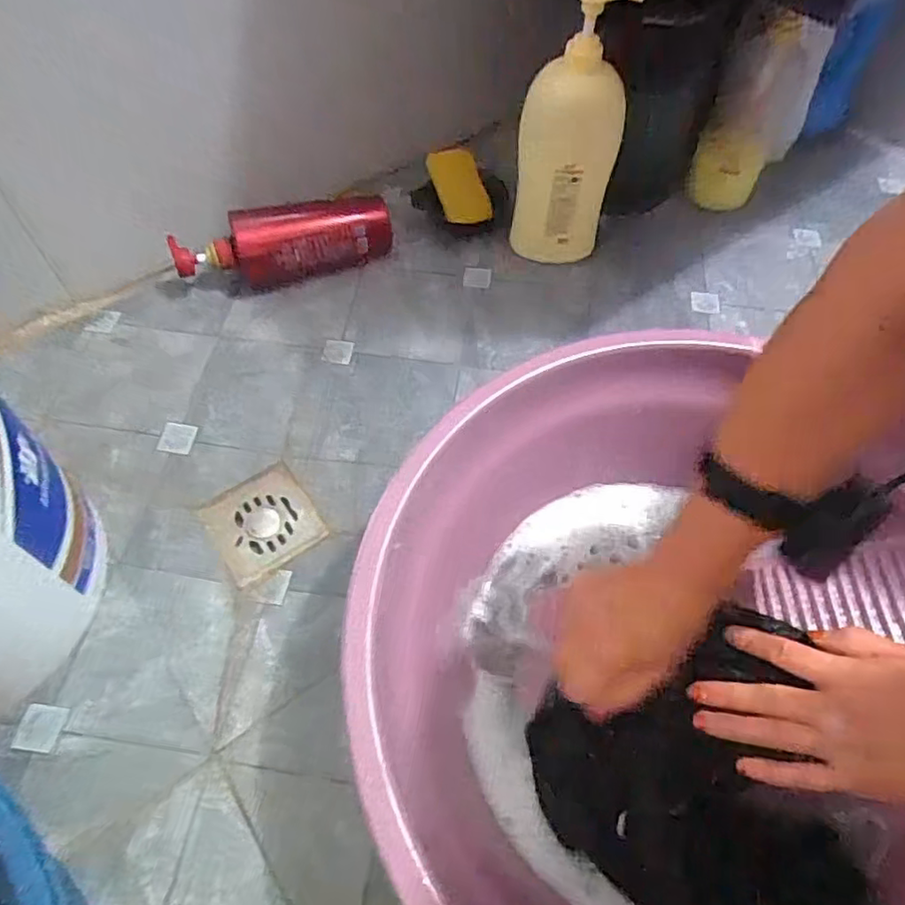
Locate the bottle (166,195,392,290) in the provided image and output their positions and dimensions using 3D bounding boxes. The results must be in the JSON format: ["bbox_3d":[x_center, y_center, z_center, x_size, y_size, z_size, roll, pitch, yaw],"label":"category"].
[{"bbox_3d":[-0.199,-0.245,0.745,0.257,0.081,0.065,-19,60,-12],"label":"bottle"}]

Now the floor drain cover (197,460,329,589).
[{"bbox_3d":[-0.186,0.068,0.603,0.093,0.005,0.099,-31,63,-18],"label":"floor drain cover"}]

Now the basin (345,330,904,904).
[{"bbox_3d":[0.152,0.142,0.439,0.433,0.147,0.453,0,58,0],"label":"basin"}]

